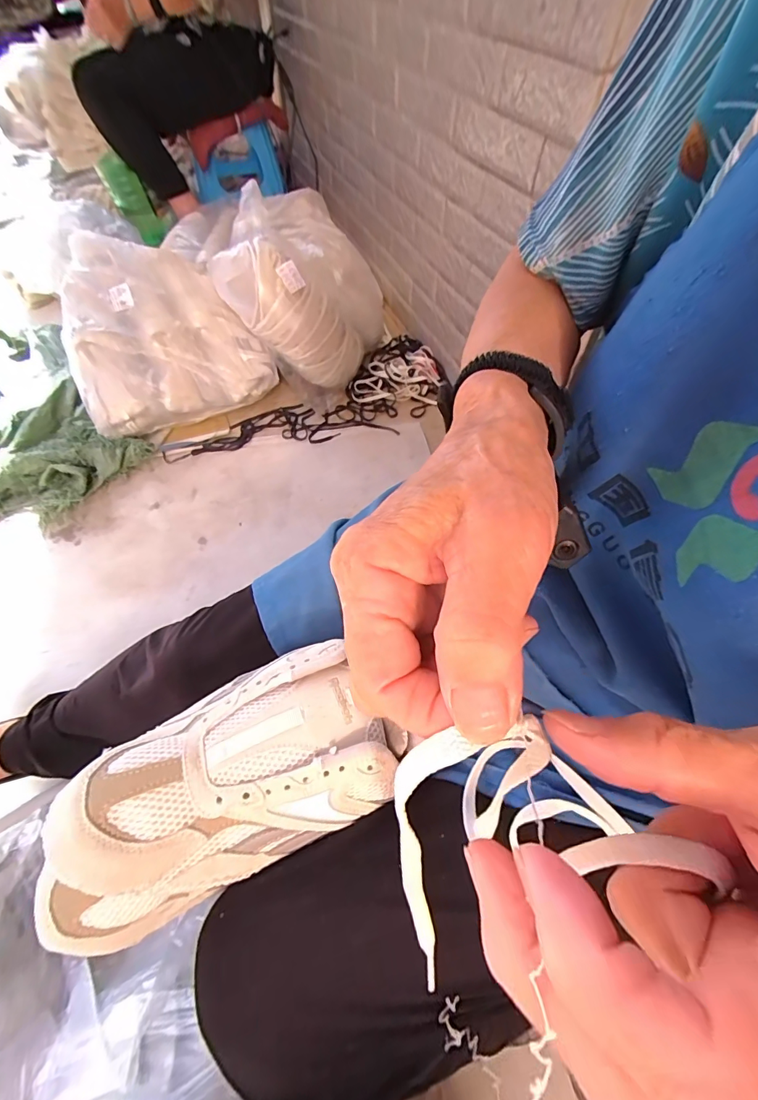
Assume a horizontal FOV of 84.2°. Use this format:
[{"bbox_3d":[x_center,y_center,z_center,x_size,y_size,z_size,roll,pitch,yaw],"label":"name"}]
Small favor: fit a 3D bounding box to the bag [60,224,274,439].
[{"bbox_3d":[-0.484,-0.479,0.936,0.378,0.264,0.336,-22,60,-14],"label":"bag"}]

